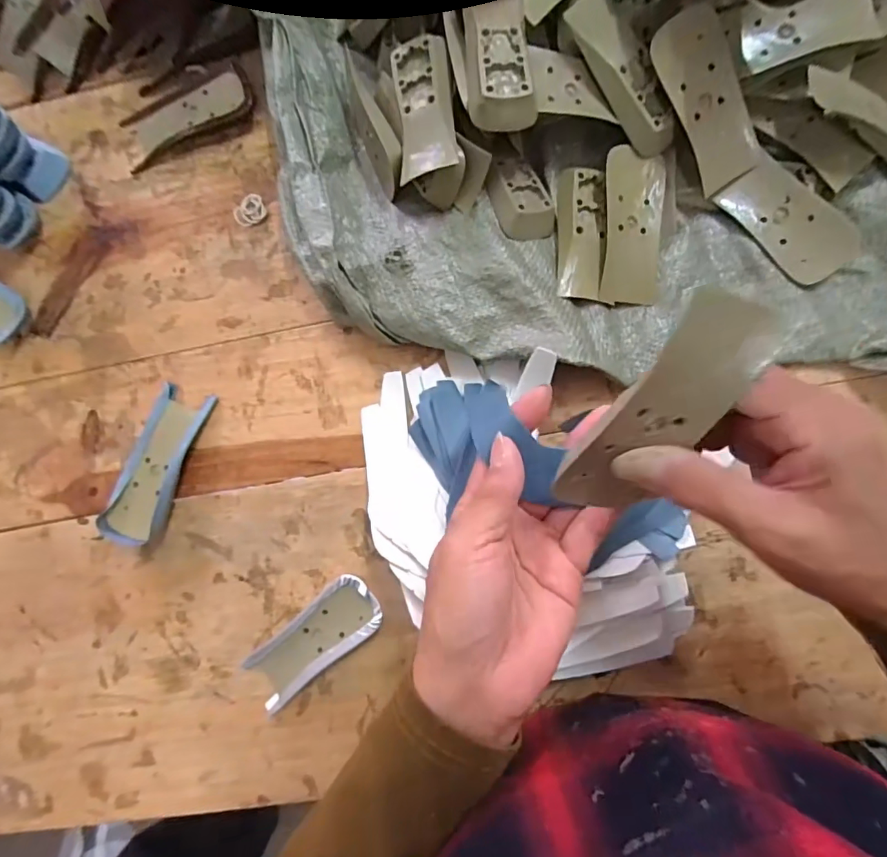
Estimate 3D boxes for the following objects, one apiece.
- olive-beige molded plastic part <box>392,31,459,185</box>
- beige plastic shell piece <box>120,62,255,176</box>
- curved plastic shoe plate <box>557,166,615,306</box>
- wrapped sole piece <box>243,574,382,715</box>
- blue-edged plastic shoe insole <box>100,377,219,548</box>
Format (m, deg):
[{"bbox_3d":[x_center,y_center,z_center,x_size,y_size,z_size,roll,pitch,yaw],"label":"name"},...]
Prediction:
[{"bbox_3d":[-0.014,-0.225,0.335,0.040,0.014,0.096,-6,85,5],"label":"olive-beige molded plastic part"},{"bbox_3d":[-0.216,-0.265,0.402,0.118,0.015,0.053,-19,84,4],"label":"beige plastic shell piece"},{"bbox_3d":[0.100,-0.138,0.348,0.034,0.010,0.098,0,86,6],"label":"curved plastic shoe plate"},{"bbox_3d":[-0.096,0.157,0.357,0.114,0.014,0.044,-40,83,2],"label":"wrapped sole piece"},{"bbox_3d":[-0.227,0.029,0.381,0.048,0.021,0.125,19,88,7],"label":"blue-edged plastic shoe insole"}]

